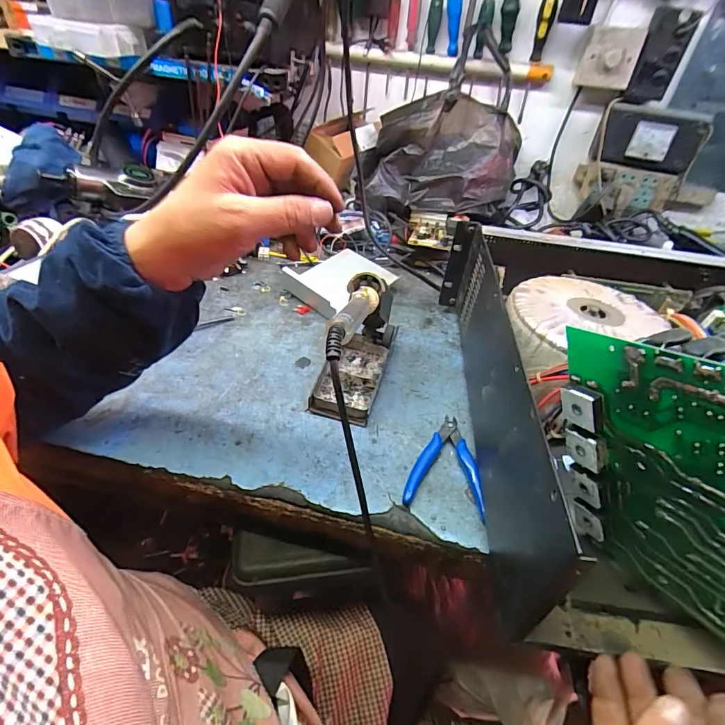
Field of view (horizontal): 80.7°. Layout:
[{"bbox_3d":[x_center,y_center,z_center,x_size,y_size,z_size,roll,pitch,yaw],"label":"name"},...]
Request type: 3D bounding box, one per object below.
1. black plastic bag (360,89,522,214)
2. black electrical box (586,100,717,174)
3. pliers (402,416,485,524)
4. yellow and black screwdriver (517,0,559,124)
[{"bbox_3d":[0.153,-0.400,0.822,0.302,0.170,0.140,8,39,1],"label":"black plastic bag"},{"bbox_3d":[0.526,-0.412,0.789,0.169,0.095,0.034,20,40,16],"label":"black electrical box"},{"bbox_3d":[0.085,0.099,0.437,0.075,0.014,0.118,11,39,5],"label":"pliers"},{"bbox_3d":[0.318,-0.554,0.792,0.027,0.212,0.024,19,60,14],"label":"yellow and black screwdriver"}]

